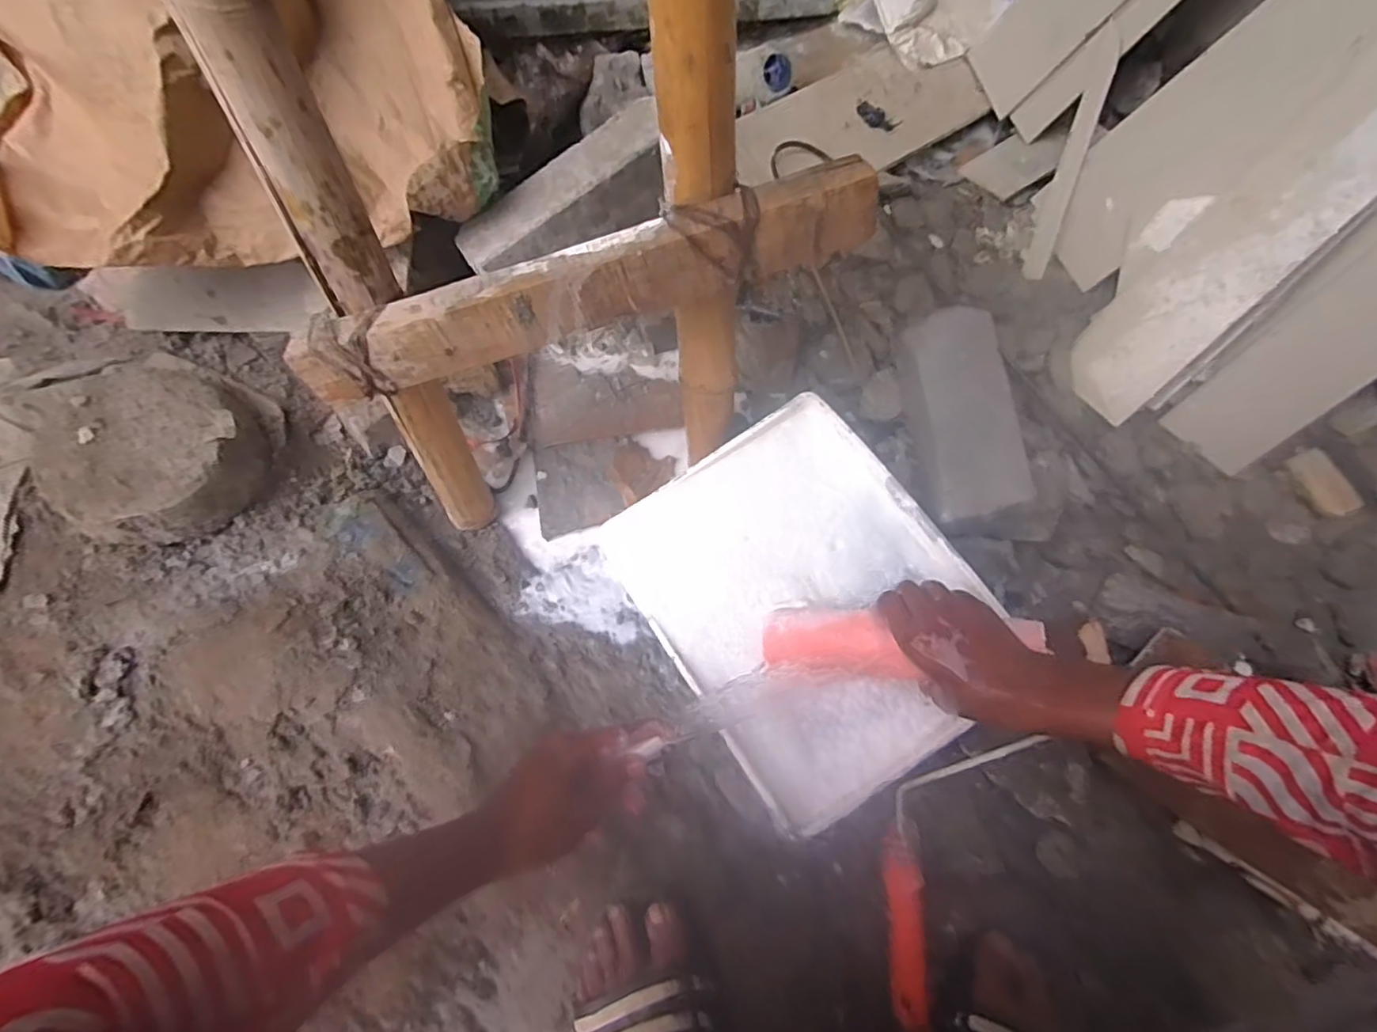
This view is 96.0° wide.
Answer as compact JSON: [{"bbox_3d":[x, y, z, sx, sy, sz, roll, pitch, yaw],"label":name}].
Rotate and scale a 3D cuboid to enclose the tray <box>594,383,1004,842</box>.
[{"bbox_3d":[0.117,0.078,0.618,0.284,0.032,0.353,-33,73,-9],"label":"tray"}]

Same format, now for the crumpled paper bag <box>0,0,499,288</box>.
[{"bbox_3d":[-0.481,-0.459,0.634,0.485,0.190,0.316,-18,72,-4],"label":"crumpled paper bag"}]

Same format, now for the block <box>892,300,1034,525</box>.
[{"bbox_3d":[0.289,-0.099,0.675,0.099,0.081,0.245,-2,71,2],"label":"block"}]

